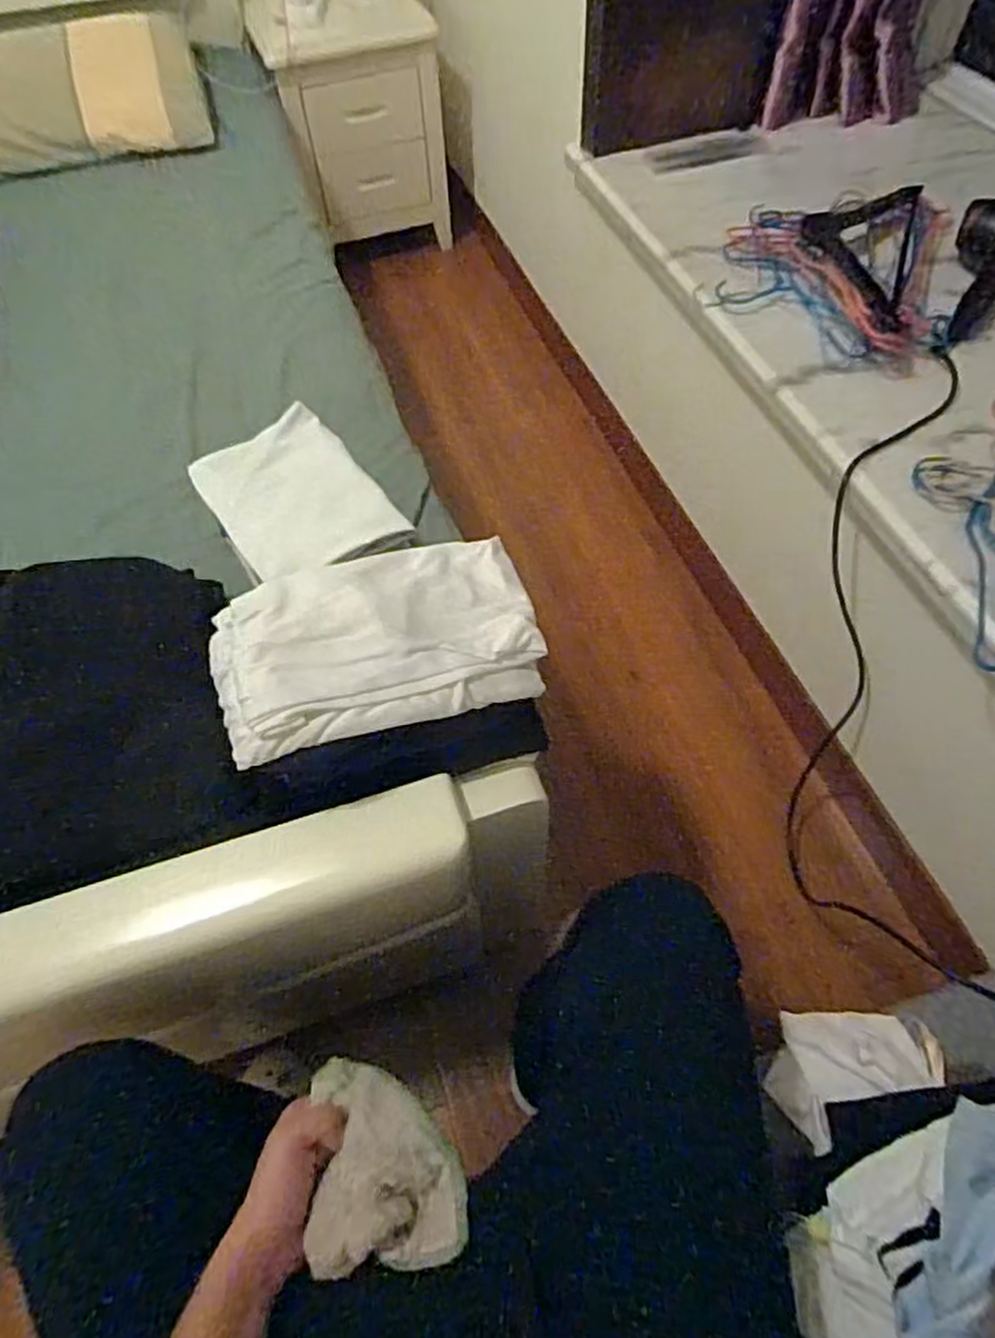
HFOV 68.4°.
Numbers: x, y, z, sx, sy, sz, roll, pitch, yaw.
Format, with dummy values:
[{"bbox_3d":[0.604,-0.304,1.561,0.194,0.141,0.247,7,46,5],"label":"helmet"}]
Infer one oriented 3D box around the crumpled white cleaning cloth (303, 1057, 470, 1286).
[{"bbox_3d":[-0.076,0.333,0.503,0.098,0.042,0.125,-9,57,-3],"label":"crumpled white cleaning cloth"}]

